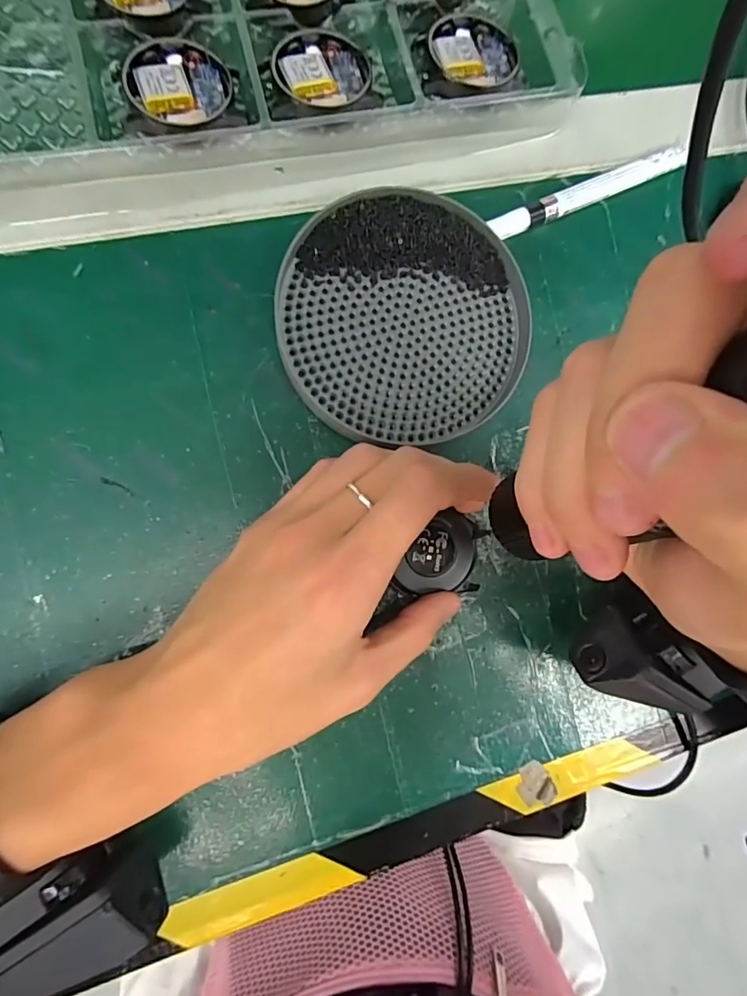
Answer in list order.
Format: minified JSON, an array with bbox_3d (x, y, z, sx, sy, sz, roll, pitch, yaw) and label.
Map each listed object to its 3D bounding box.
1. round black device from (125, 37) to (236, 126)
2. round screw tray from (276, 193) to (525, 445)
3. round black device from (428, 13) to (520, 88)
[{"bbox_3d":[-0.085,-0.183,0.217,0.043,0.009,0.043,0,88,-9],"label":"round black device"},{"bbox_3d":[0.016,-0.081,0.228,0.114,0.016,0.108,0,88,-9],"label":"round screw tray"},{"bbox_3d":[0.048,-0.217,0.238,0.043,0.009,0.039,-1,88,-10],"label":"round black device"}]

